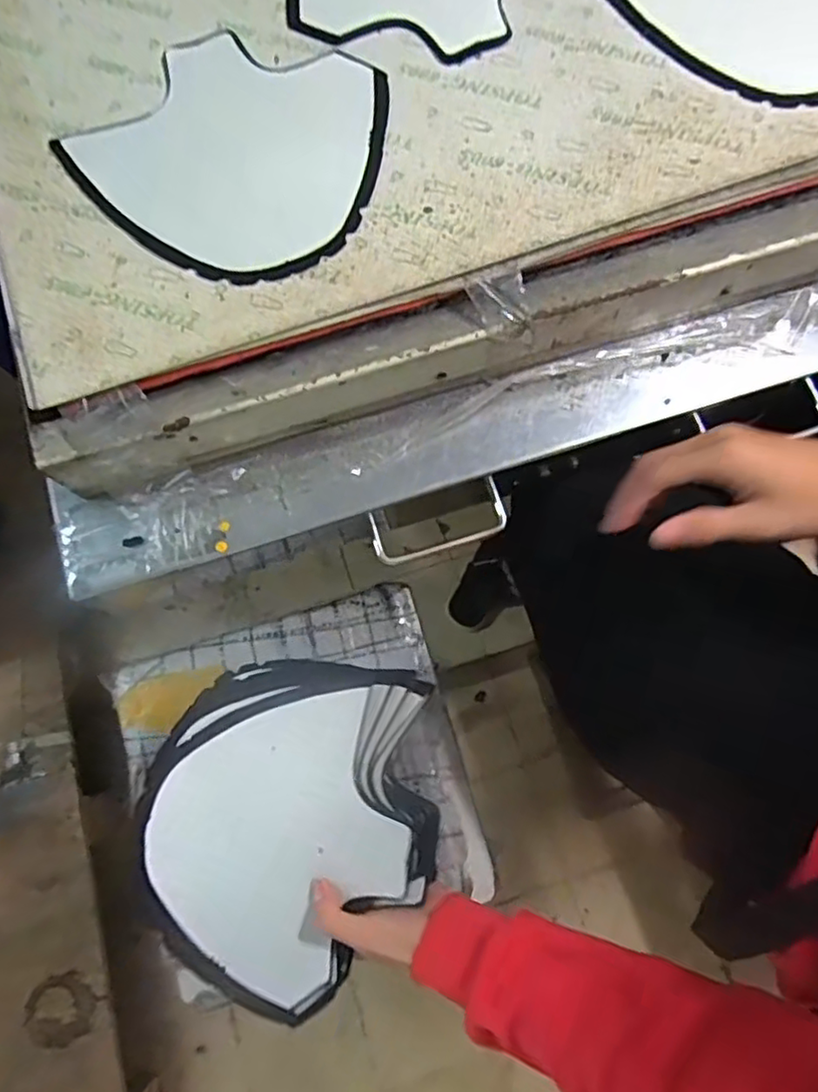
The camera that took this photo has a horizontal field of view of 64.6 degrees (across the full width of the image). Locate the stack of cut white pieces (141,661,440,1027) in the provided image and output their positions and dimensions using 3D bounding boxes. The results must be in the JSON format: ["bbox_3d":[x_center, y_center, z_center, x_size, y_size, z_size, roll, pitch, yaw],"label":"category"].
[{"bbox_3d":[-0.090,0.206,0.477,0.208,0.045,0.231,-2,75,1],"label":"stack of cut white pieces"}]

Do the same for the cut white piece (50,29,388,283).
[{"bbox_3d":[-0.108,-0.270,0.445,0.188,0.011,0.196,0,76,1],"label":"cut white piece"}]

